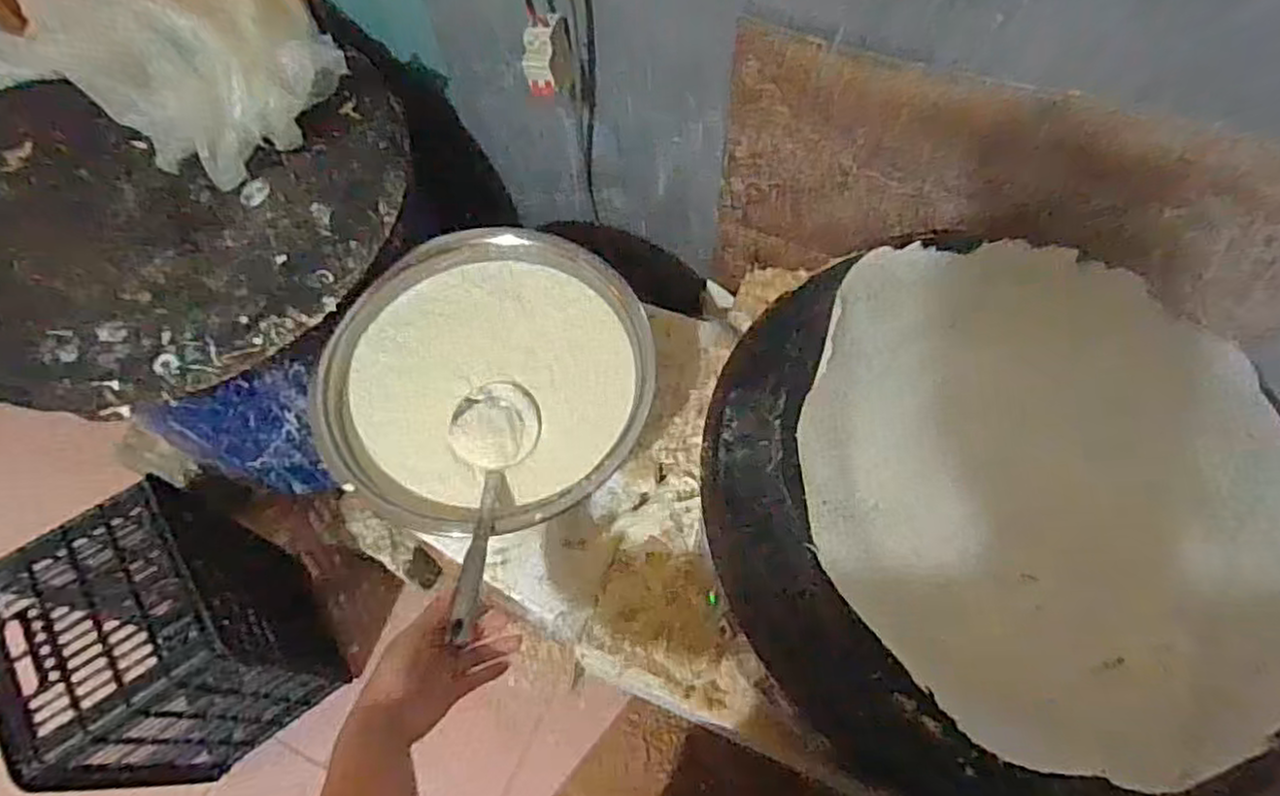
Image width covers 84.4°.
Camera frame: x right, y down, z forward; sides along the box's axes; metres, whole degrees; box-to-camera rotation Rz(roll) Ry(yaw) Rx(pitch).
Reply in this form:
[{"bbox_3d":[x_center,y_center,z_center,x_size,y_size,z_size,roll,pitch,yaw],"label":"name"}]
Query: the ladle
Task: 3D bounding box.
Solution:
[{"bbox_3d":[-0.176,0.114,0.781,0.111,0.056,0.337,-4,41,-1],"label":"ladle"}]

